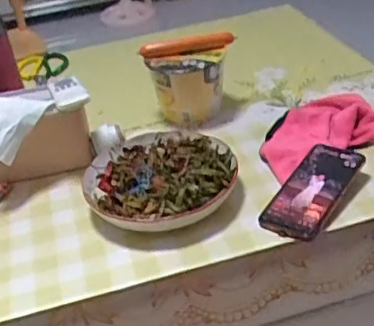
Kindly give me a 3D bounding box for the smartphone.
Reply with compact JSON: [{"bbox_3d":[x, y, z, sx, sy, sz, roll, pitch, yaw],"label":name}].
[{"bbox_3d":[0.166,0.031,0.742,0.078,0.016,0.170,12,42,32],"label":"smartphone"}]

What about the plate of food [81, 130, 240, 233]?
[{"bbox_3d":[-0.037,0.016,0.789,0.209,0.046,0.209,-5,34,4],"label":"plate of food"}]

